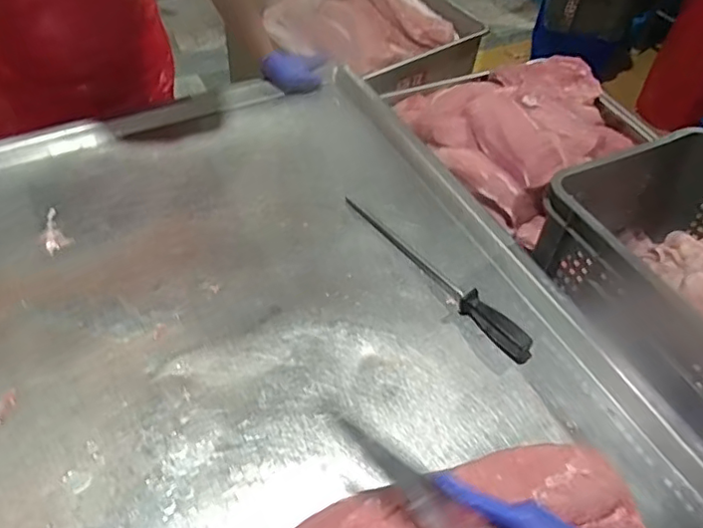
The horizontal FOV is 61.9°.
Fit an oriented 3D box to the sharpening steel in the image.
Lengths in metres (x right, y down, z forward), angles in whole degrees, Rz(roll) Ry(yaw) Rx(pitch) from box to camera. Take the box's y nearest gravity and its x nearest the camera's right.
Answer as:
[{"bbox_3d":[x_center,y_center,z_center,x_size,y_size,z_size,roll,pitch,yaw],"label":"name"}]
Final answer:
[{"bbox_3d":[0.123,0.004,0.932,0.033,0.031,0.409,-31,57,-26],"label":"sharpening steel"}]

